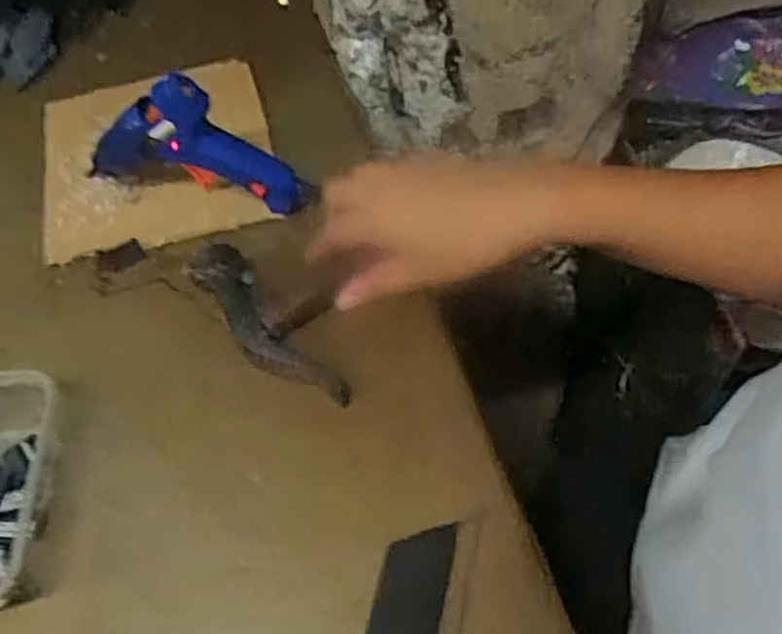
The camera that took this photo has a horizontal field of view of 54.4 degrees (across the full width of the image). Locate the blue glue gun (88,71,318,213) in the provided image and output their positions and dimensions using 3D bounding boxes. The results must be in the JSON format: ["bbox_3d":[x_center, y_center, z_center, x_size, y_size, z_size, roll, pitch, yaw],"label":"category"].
[{"bbox_3d":[-0.125,-0.105,0.465,0.142,0.095,0.024,3,55,7],"label":"blue glue gun"}]

